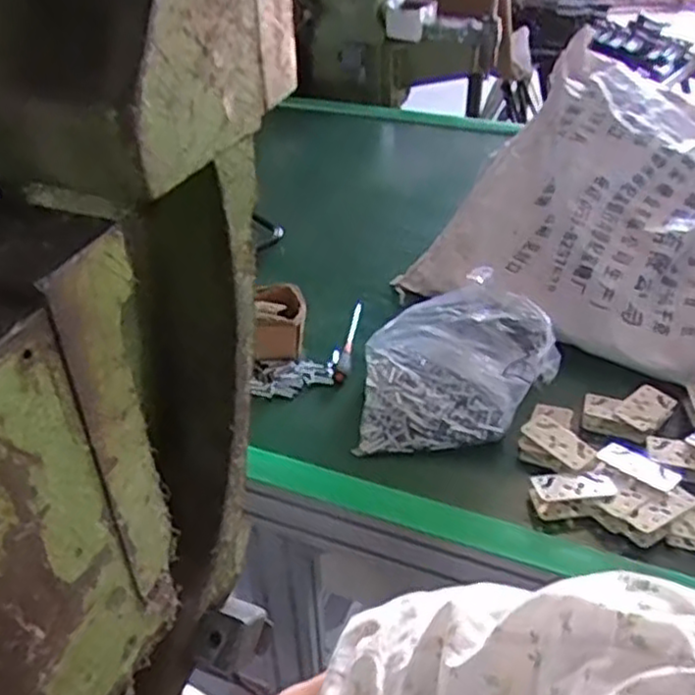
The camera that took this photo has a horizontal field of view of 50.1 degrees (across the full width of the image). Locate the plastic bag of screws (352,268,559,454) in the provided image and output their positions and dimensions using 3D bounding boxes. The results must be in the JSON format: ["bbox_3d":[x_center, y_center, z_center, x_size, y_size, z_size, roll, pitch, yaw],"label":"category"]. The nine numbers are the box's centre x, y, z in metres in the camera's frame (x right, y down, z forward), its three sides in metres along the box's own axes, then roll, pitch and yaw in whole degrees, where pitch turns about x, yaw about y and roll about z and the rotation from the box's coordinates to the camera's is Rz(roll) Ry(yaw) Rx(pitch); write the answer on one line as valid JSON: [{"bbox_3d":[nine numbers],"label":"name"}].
[{"bbox_3d":[0.128,0.010,0.876,0.213,0.097,0.216,2,38,5],"label":"plastic bag of screws"}]

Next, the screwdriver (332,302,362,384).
[{"bbox_3d":[0.005,-0.008,0.993,0.022,0.017,0.176,5,38,9],"label":"screwdriver"}]

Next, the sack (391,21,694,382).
[{"bbox_3d":[0.553,-0.194,1.026,0.750,0.206,0.624,29,47,34],"label":"sack"}]

